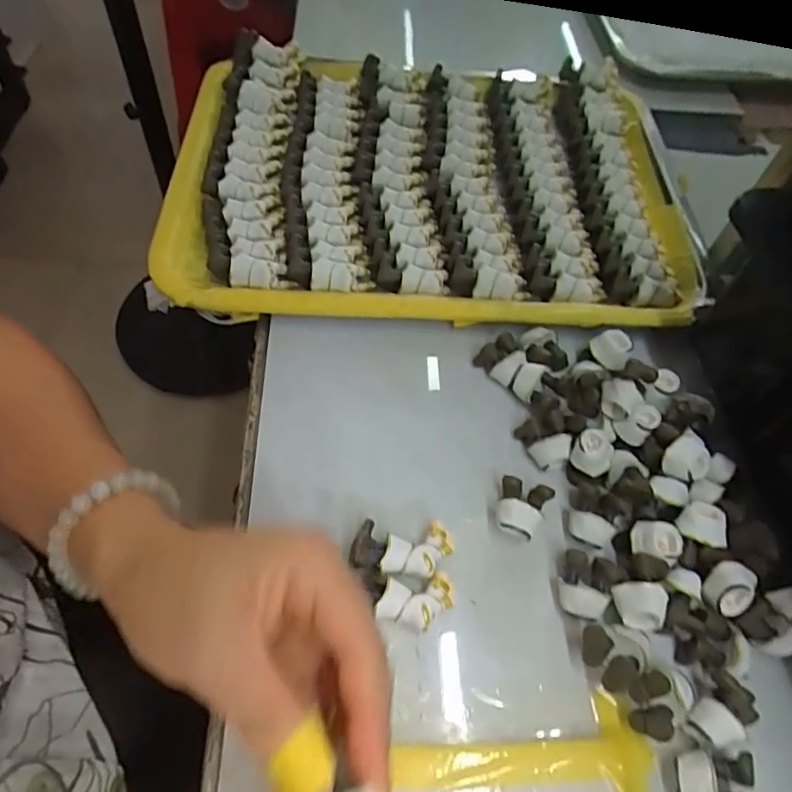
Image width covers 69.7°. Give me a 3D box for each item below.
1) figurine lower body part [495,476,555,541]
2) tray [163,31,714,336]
[{"bbox_3d":[0.059,0.057,0.278,0.023,0.021,0.028,25,60,12],"label":"figurine lower body part"},{"bbox_3d":[0.020,-0.165,0.394,0.333,0.028,0.253,2,58,-2],"label":"tray"}]

